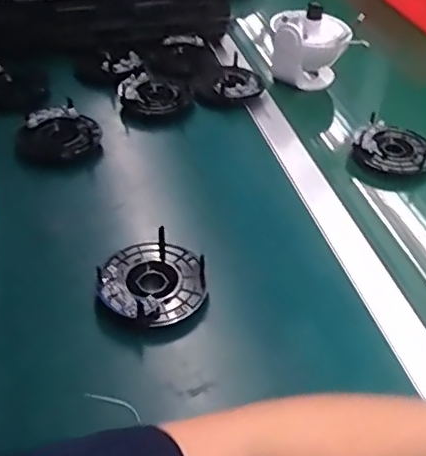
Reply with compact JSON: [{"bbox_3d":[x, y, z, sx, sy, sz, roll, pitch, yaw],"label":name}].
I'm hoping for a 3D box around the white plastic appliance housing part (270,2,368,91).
[{"bbox_3d":[0.147,-0.260,0.834,0.129,0.097,0.091,12,45,5],"label":"white plastic appliance housing part"}]

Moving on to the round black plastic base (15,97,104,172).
[{"bbox_3d":[-0.190,-0.112,0.698,0.099,0.022,0.105,-6,46,-13],"label":"round black plastic base"}]

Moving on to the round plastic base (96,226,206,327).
[{"bbox_3d":[-0.058,0.052,0.539,0.098,0.037,0.096,3,44,-3],"label":"round plastic base"}]

